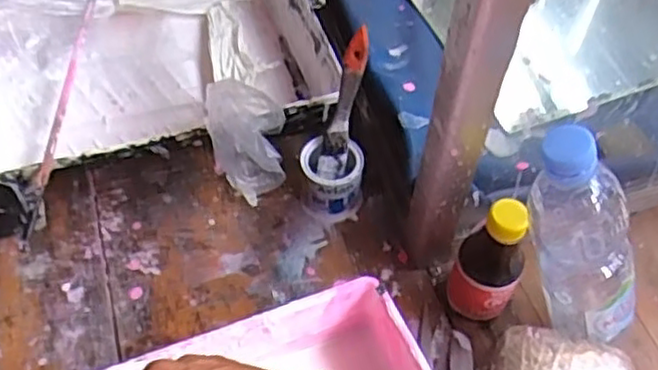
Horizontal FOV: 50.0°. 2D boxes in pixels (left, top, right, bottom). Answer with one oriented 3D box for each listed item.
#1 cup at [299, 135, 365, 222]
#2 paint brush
[{"bbox_3d":[0.002,-0.003,0.657,0.059,0.062,0.046,13,55,8],"label":"cup"},{"bbox_3d":[0.016,-0.075,0.634,0.022,0.129,0.006,14,14,8],"label":"paint brush"}]

